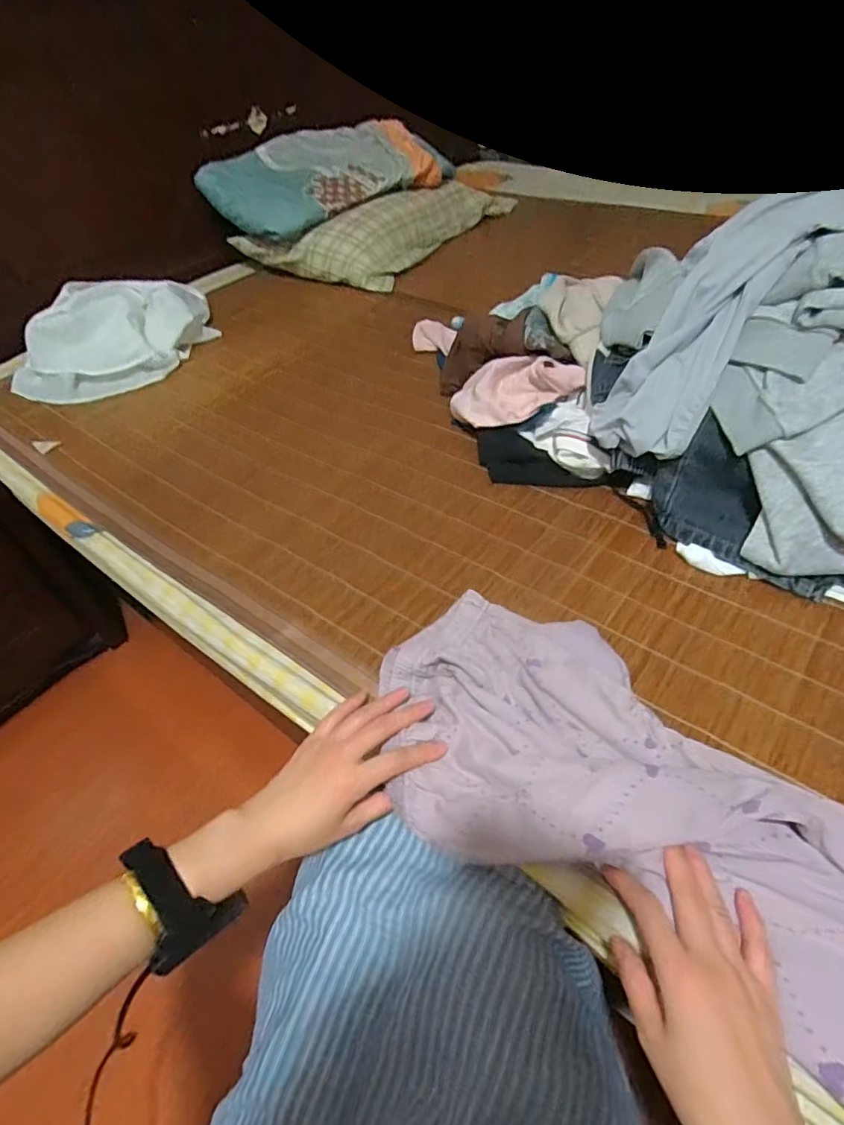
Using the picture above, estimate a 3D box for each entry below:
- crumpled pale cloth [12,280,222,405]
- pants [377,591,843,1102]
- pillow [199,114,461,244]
[{"bbox_3d":[-0.557,-0.414,0.991,0.359,0.113,0.215,-25,50,-15],"label":"crumpled pale cloth"},{"bbox_3d":[0.311,0.257,0.314,0.859,0.041,0.205,28,56,29],"label":"pants"},{"bbox_3d":[-0.216,-0.888,1.270,0.563,0.120,0.293,-33,76,-18],"label":"pillow"}]

